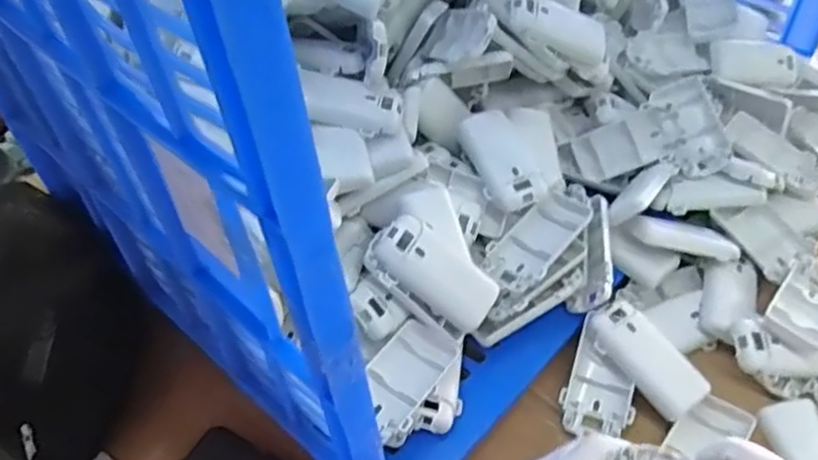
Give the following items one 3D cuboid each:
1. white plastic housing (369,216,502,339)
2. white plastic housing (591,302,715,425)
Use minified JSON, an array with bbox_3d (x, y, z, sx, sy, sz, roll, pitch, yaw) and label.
[{"bbox_3d":[0.017,0.034,0.512,0.055,0.096,0.017,-46,16,-1],"label":"white plastic housing"},{"bbox_3d":[0.179,0.097,0.526,0.042,0.014,0.092,-33,67,-21],"label":"white plastic housing"}]

